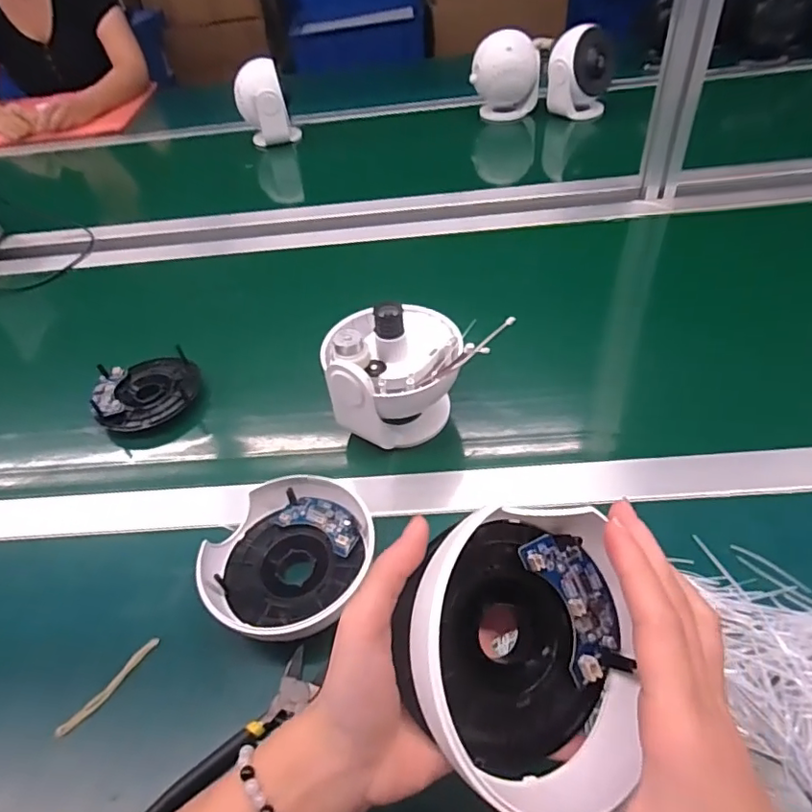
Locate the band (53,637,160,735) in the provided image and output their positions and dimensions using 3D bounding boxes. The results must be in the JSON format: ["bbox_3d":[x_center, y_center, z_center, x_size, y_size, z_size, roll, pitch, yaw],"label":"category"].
[{"bbox_3d":[-0.189,0.179,0.352,0.009,0.004,0.070,27,53,28],"label":"band"}]

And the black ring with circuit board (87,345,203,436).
[{"bbox_3d":[-0.252,-0.016,0.540,0.093,0.022,0.098,-19,47,-14],"label":"black ring with circuit board"}]

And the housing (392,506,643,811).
[{"bbox_3d":[0.037,0.104,0.237,0.115,0.060,0.106,7,71,-41],"label":"housing"}]

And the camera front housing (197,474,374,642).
[{"bbox_3d":[-0.079,0.107,0.382,0.103,0.042,0.110,-2,45,2],"label":"camera front housing"}]

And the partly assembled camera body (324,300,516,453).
[{"bbox_3d":[-0.001,-0.036,0.475,0.116,0.112,0.135,21,50,24],"label":"partly assembled camera body"}]

